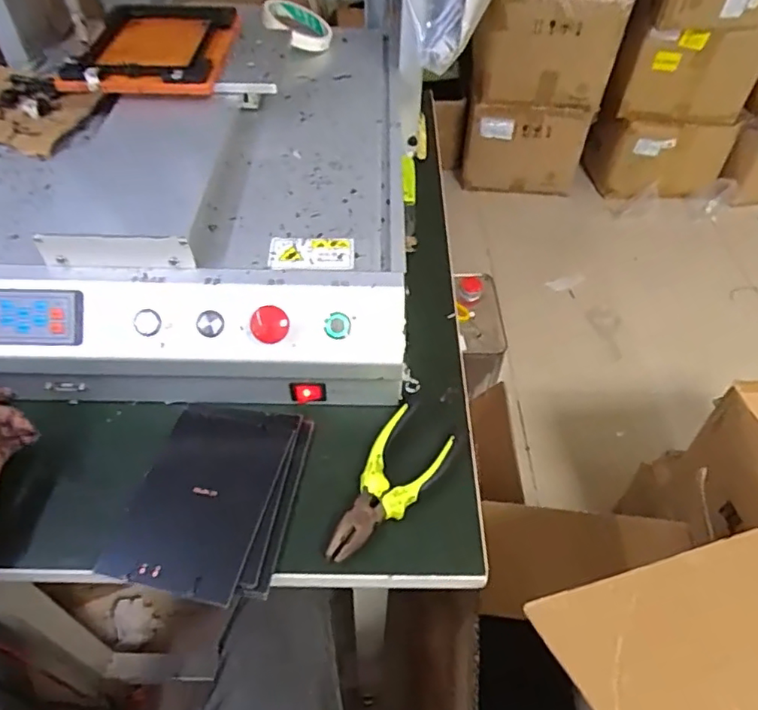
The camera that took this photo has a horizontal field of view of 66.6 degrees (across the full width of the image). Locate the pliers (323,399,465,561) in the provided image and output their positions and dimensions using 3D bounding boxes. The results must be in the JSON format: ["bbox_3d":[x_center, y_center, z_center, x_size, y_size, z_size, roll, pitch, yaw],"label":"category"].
[{"bbox_3d":[0.006,0.102,0.457,0.057,0.018,0.141,29,55,22],"label":"pliers"}]

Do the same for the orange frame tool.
[{"bbox_3d":[-0.240,-0.351,0.640,0.153,0.030,0.215,4,49,2],"label":"orange frame tool"}]

